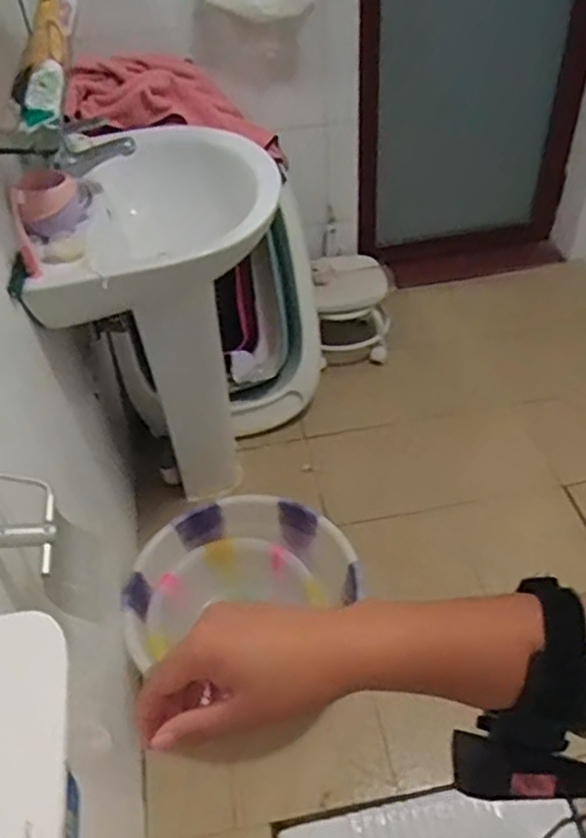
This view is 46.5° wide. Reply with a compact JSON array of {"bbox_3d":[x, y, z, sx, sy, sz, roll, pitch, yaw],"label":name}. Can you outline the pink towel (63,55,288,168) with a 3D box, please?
[{"bbox_3d":[-0.225,-0.656,1.431,0.465,0.143,0.089,4,46,-22],"label":"pink towel"}]

